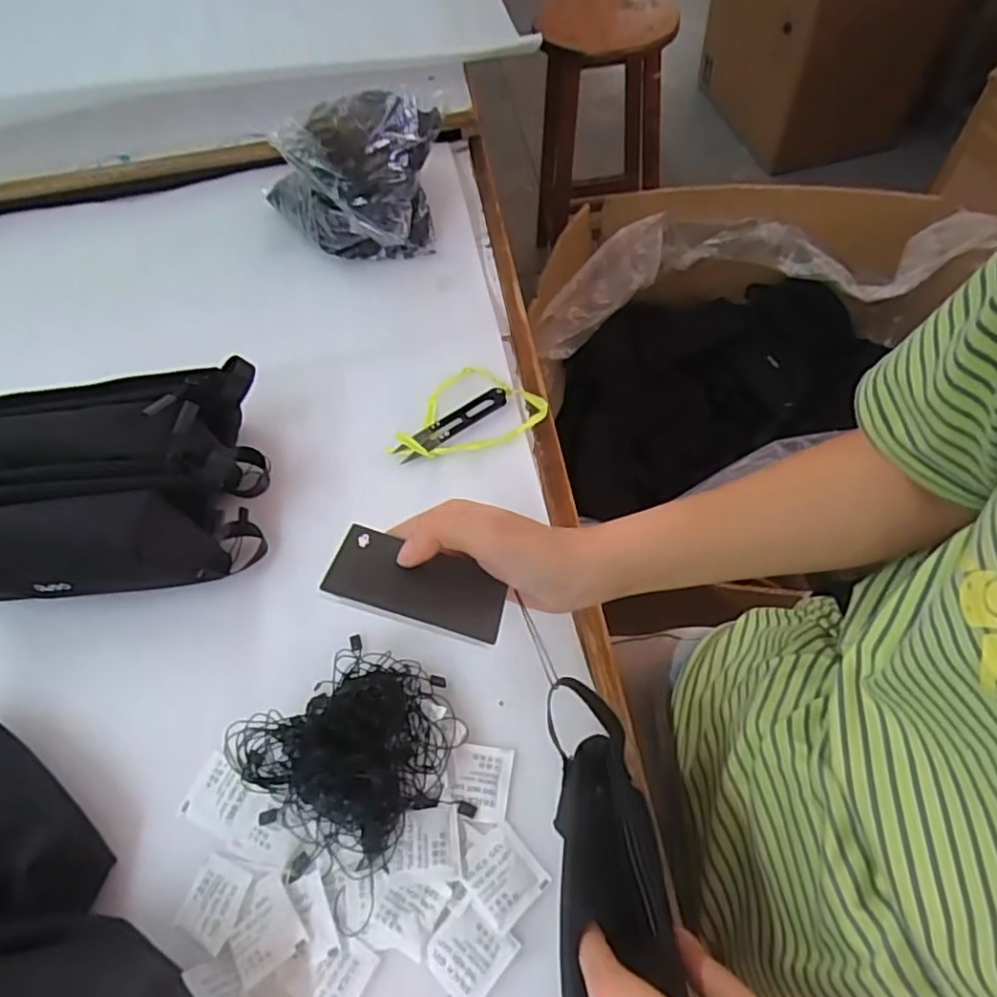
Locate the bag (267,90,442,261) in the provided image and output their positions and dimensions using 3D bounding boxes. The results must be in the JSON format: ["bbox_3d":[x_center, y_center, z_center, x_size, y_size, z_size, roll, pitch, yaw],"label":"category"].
[{"bbox_3d":[-0.139,-0.304,0.626,0.180,0.120,0.129,-12,58,-3],"label":"bag"}]

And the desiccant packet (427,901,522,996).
[{"bbox_3d":[-0.015,0.239,0.341,0.038,0.004,0.038,35,67,23],"label":"desiccant packet"}]

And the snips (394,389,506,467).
[{"bbox_3d":[-0.037,-0.061,0.527,0.101,0.015,0.025,-32,61,-15],"label":"snips"}]

